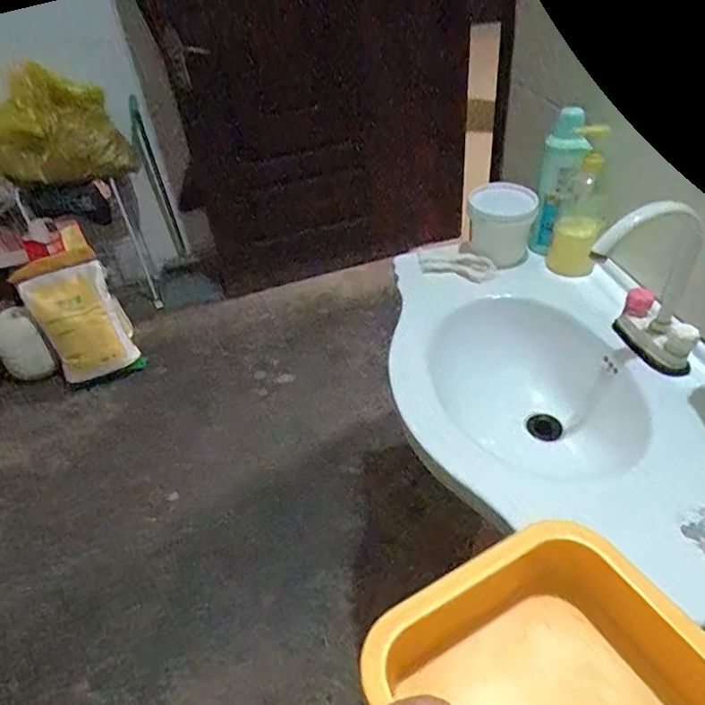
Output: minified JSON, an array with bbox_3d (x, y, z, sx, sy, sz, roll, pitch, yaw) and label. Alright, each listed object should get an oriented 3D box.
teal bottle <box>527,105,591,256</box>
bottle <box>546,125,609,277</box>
[{"bbox_3d":[0.368,-0.293,1.006,0.071,0.253,0.061,15,44,23],"label":"teal bottle"},{"bbox_3d":[0.395,-0.254,0.976,0.092,0.244,0.076,8,42,16],"label":"bottle"}]

